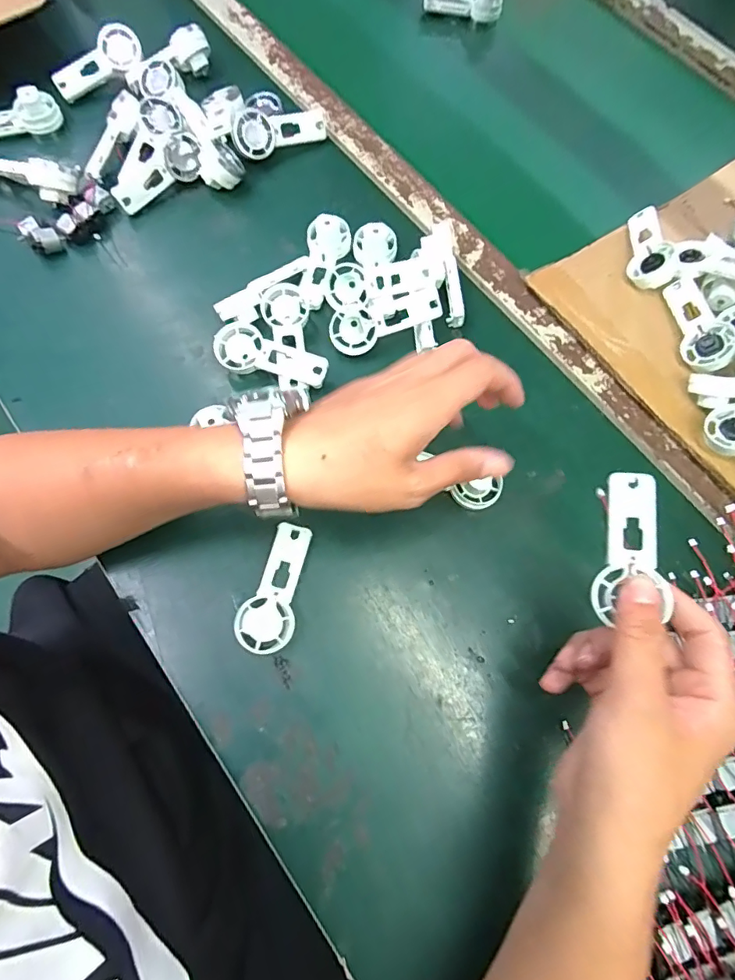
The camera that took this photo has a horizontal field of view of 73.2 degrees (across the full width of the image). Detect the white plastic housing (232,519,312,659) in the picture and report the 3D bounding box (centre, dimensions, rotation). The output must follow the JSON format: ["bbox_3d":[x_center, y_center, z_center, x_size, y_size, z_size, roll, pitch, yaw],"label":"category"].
[{"bbox_3d":[-0.066,0.071,0.363,0.039,0.018,0.094,15,71,2],"label":"white plastic housing"}]

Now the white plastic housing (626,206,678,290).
[{"bbox_3d":[0.261,-0.226,0.455,0.035,0.024,0.092,11,71,0],"label":"white plastic housing"}]

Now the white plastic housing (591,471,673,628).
[{"bbox_3d":[0.156,0.033,0.287,0.038,0.005,0.088,9,79,17],"label":"white plastic housing"}]

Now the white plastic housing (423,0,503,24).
[{"bbox_3d":[0.116,-0.596,0.599,0.094,0.029,0.022,11,71,0],"label":"white plastic housing"}]

